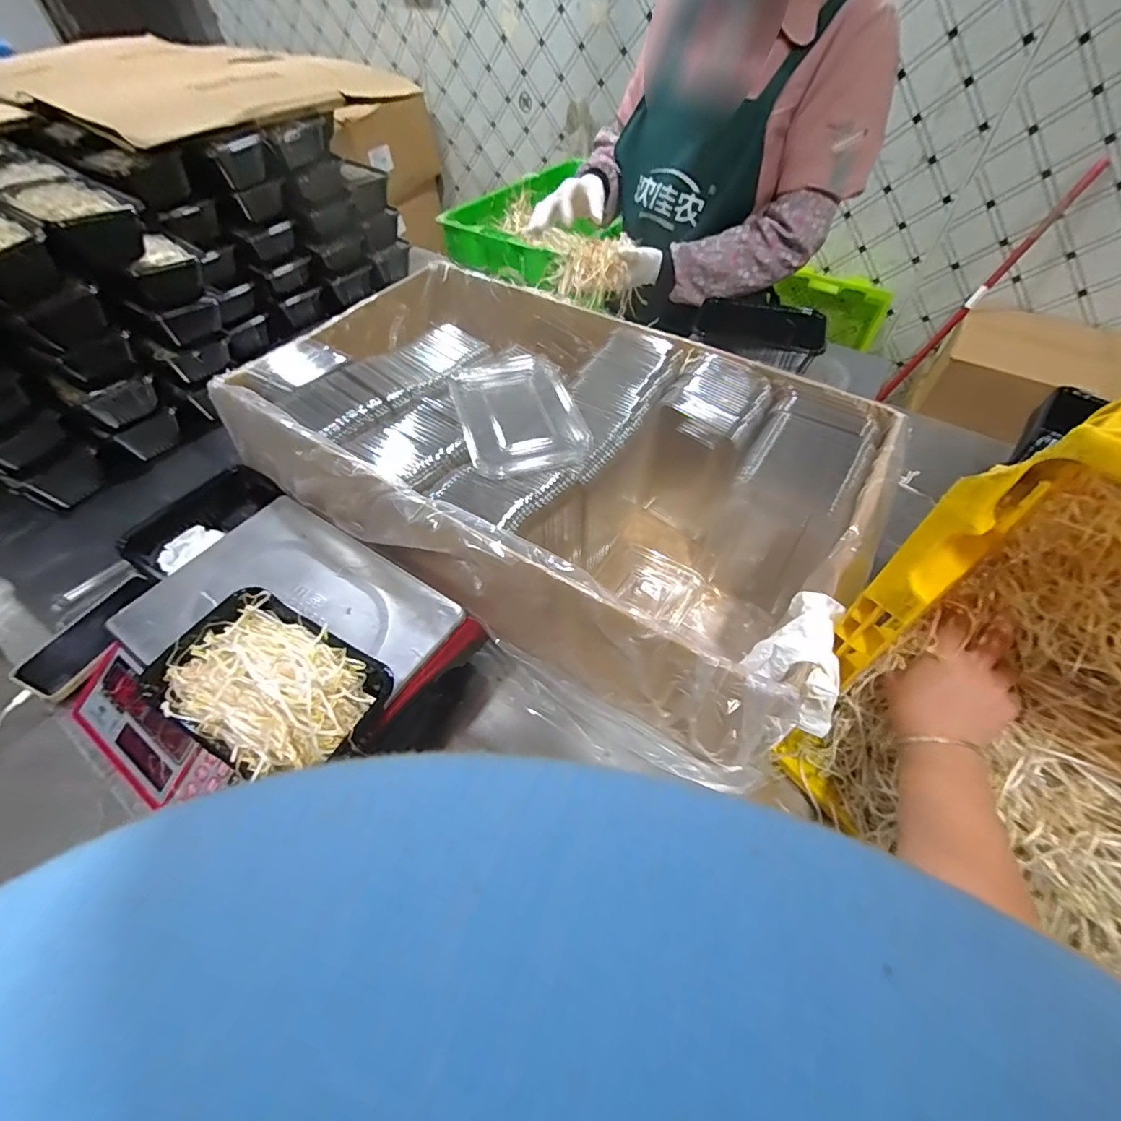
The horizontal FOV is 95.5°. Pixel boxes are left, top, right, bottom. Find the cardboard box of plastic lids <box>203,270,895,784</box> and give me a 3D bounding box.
[{"bbox_3d":[-0.021,-0.118,0.654,0.735,0.201,0.438,28,58,21],"label":"cardboard box of plastic lids"}]

